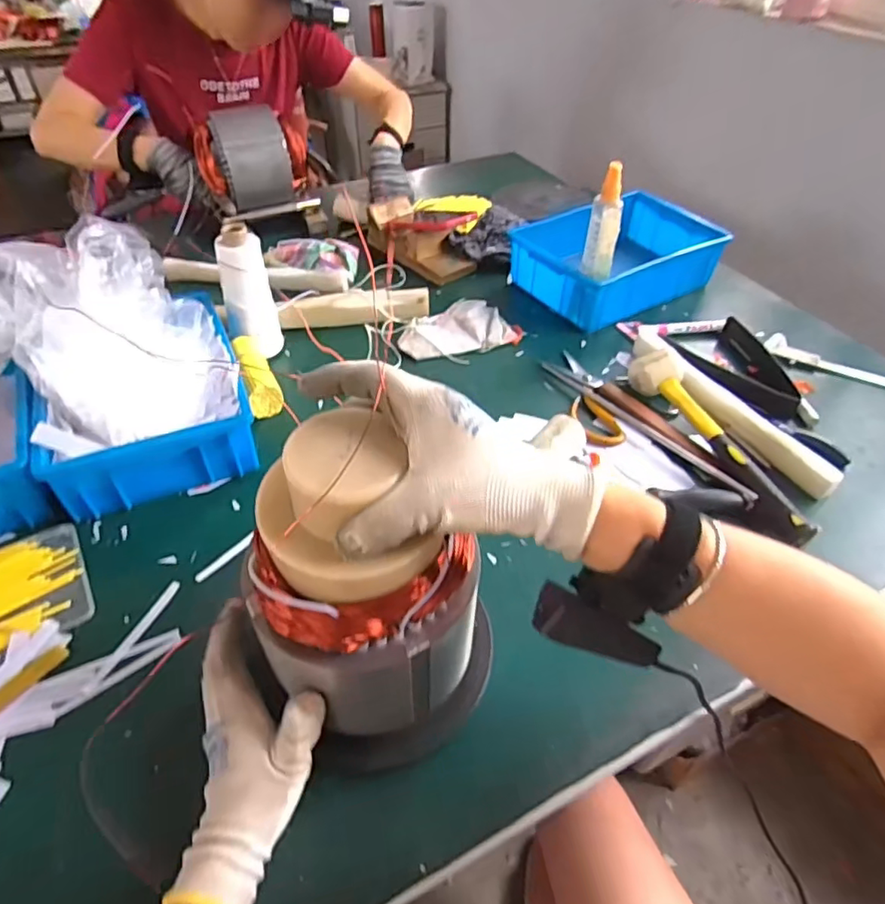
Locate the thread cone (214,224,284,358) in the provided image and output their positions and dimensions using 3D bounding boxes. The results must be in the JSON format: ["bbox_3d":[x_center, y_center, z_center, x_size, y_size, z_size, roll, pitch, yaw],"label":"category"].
[{"bbox_3d":[-0.249,-0.206,0.746,0.052,0.159,0.062,25,50,22],"label":"thread cone"}]

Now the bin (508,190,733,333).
[{"bbox_3d":[0.270,-0.310,0.912,0.286,0.094,0.222,-24,51,-22],"label":"bin"}]

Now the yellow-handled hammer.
[{"bbox_3d":[0.310,-0.017,0.643,0.055,0.059,0.281,-16,48,-16],"label":"yellow-handled hammer"}]

